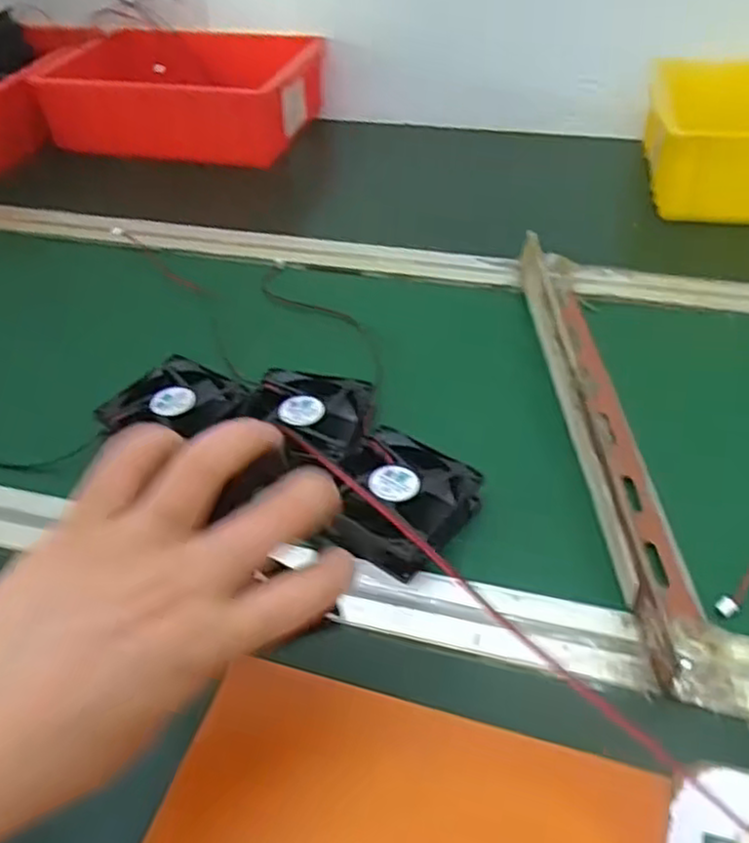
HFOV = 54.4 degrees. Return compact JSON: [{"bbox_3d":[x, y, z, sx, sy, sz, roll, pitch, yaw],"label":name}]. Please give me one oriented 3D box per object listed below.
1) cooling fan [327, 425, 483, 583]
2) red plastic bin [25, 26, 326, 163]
[{"bbox_3d":[0.015,0.047,0.436,0.076,0.025,0.086,21,47,24],"label":"cooling fan"},{"bbox_3d":[-0.221,-0.380,0.857,0.299,0.090,0.206,3,43,6],"label":"red plastic bin"}]

